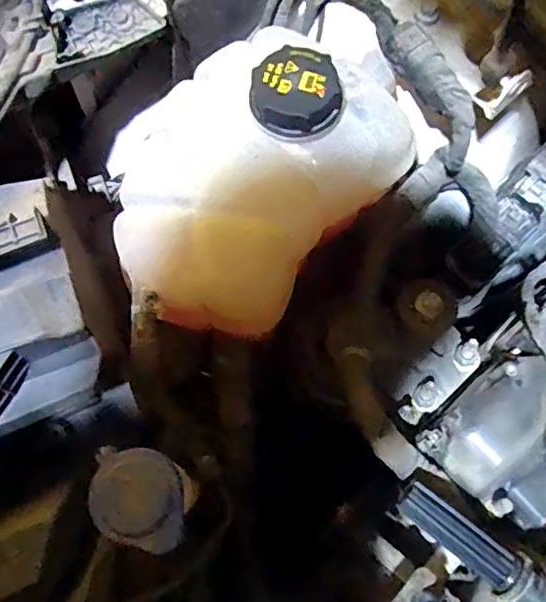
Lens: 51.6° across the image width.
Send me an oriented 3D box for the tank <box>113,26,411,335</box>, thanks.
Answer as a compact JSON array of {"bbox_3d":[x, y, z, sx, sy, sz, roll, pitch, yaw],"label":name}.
[{"bbox_3d":[-0.012,-0.088,0.401,0.220,0.117,0.150,-38,75,-15],"label":"tank"}]

